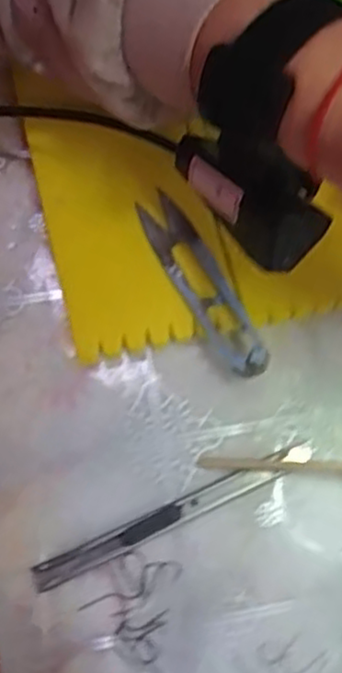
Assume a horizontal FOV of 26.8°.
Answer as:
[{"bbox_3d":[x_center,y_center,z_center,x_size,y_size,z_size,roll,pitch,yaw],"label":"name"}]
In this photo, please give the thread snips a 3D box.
[{"bbox_3d":[0.014,-0.024,0.342,0.024,0.015,0.100,-26,75,-11],"label":"thread snips"}]

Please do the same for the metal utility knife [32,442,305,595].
[{"bbox_3d":[0.002,0.079,0.321,0.134,0.004,0.011,-23,74,-10],"label":"metal utility knife"}]

